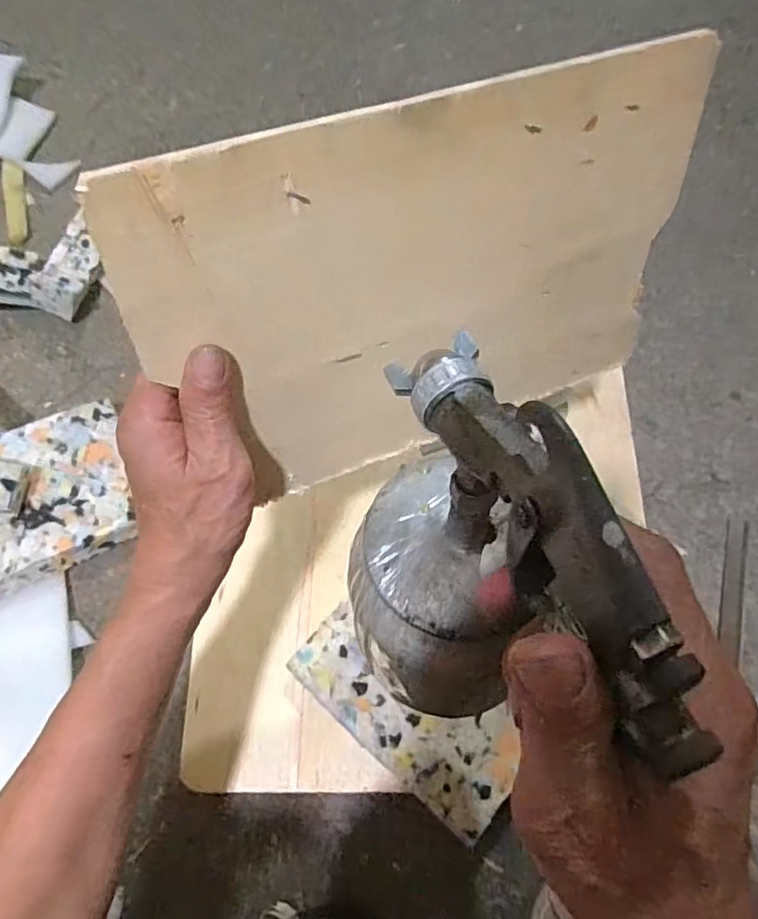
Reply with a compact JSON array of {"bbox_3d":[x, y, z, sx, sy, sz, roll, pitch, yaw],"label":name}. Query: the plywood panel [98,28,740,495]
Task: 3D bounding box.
[{"bbox_3d":[0.031,-0.084,0.314,0.285,0.188,0.007,-21,48,-13],"label":"plywood panel"}]

